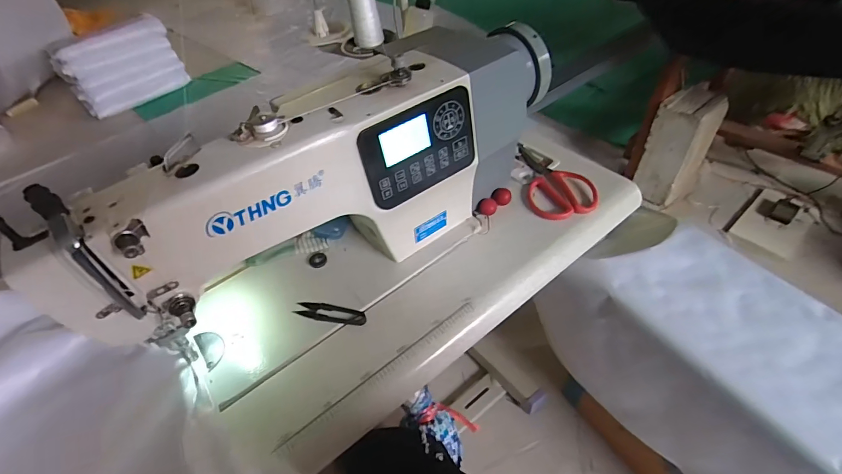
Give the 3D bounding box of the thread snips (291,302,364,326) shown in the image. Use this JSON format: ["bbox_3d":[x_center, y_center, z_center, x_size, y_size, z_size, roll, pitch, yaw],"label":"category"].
[{"bbox_3d":[-0.115,0.097,0.531,0.096,0.005,0.024,8,49,14],"label":"thread snips"}]

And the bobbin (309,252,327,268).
[{"bbox_3d":[-0.147,0.031,0.591,0.024,0.004,0.027,-22,49,-13],"label":"bobbin"}]

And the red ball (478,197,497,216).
[{"bbox_3d":[0.100,-0.045,0.621,0.027,0.019,0.023,0,48,7],"label":"red ball"}]

